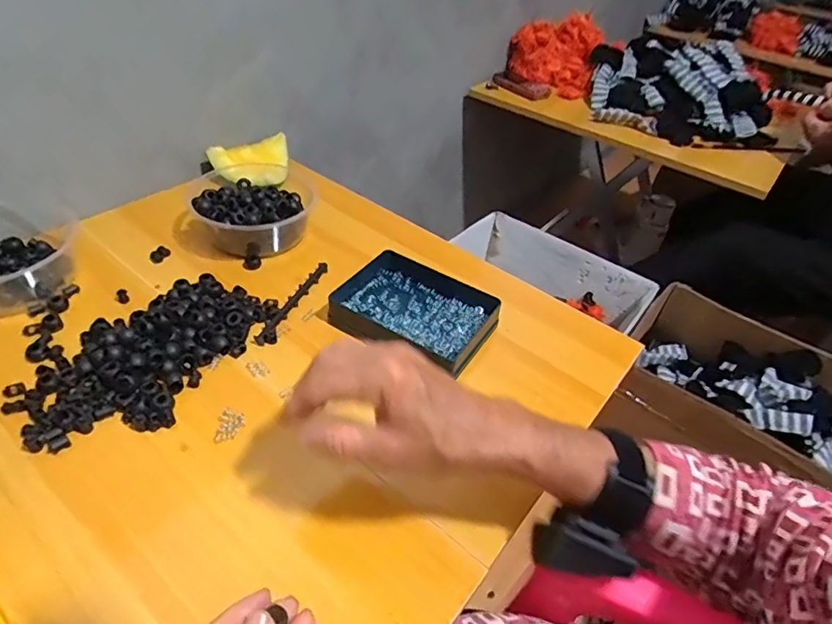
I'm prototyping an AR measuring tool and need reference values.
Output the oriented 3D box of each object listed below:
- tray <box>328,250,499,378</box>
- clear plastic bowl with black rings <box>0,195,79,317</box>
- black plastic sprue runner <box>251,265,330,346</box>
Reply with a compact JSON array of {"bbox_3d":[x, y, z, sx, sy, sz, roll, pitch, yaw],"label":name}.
[{"bbox_3d":[-0.003,-0.004,0.526,0.157,0.030,0.124,27,47,20],"label":"tray"},{"bbox_3d":[-0.429,-0.061,0.522,0.136,0.045,0.153,-12,46,-19],"label":"clear plastic bowl with black rings"},{"bbox_3d":[-0.128,-0.011,0.533,0.012,0.006,0.133,18,44,12],"label":"black plastic sprue runner"}]

